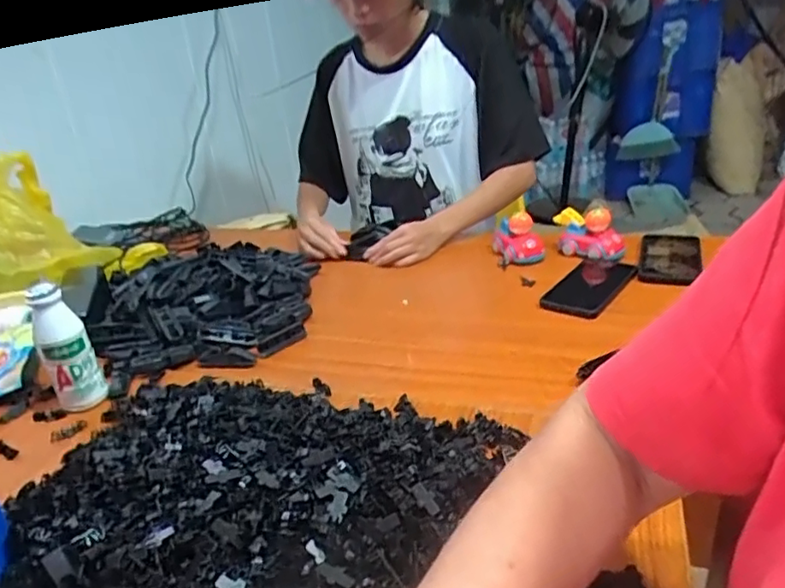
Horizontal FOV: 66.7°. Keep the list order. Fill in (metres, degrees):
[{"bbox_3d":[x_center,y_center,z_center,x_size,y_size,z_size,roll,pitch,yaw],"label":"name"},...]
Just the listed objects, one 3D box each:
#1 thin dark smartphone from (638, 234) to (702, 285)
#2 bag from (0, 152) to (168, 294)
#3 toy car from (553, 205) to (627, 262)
[{"bbox_3d":[0.410,-0.057,0.884,0.080,0.013,0.174,7,28,24],"label":"thin dark smartphone"},{"bbox_3d":[-0.537,-0.102,0.899,0.161,0.180,0.254,6,27,23],"label":"bag"},{"bbox_3d":[0.305,-0.098,0.928,0.102,0.058,0.068,4,27,19],"label":"toy car"}]

